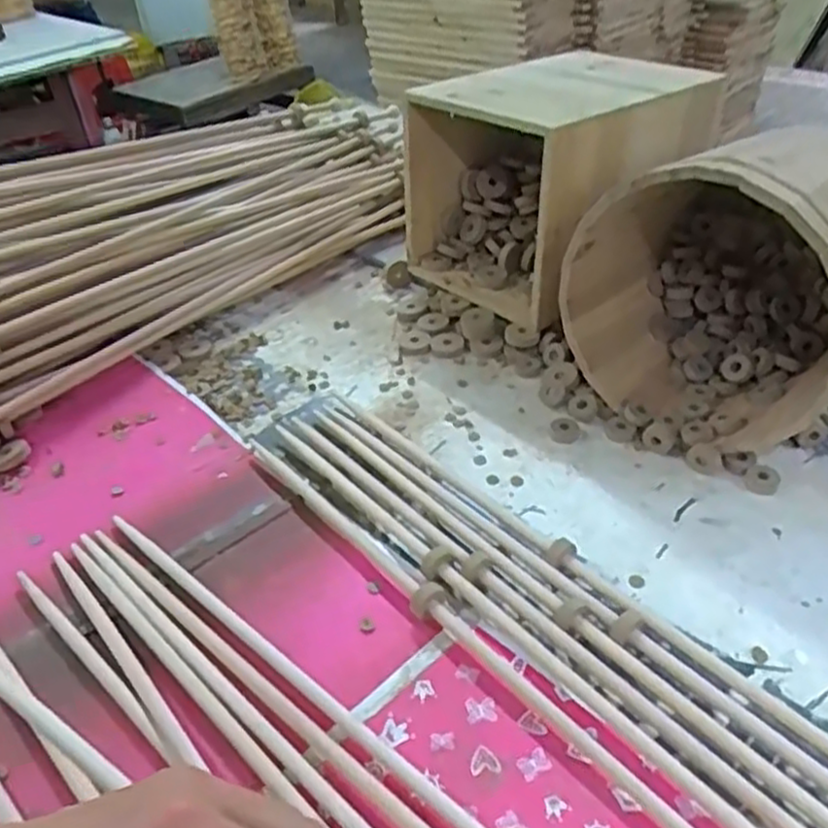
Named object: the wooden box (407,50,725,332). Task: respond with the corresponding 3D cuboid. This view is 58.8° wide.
[{"bbox_3d":[0.161,-0.263,0.797,0.278,0.198,0.208,-29,43,-26],"label":"wooden box"}]

